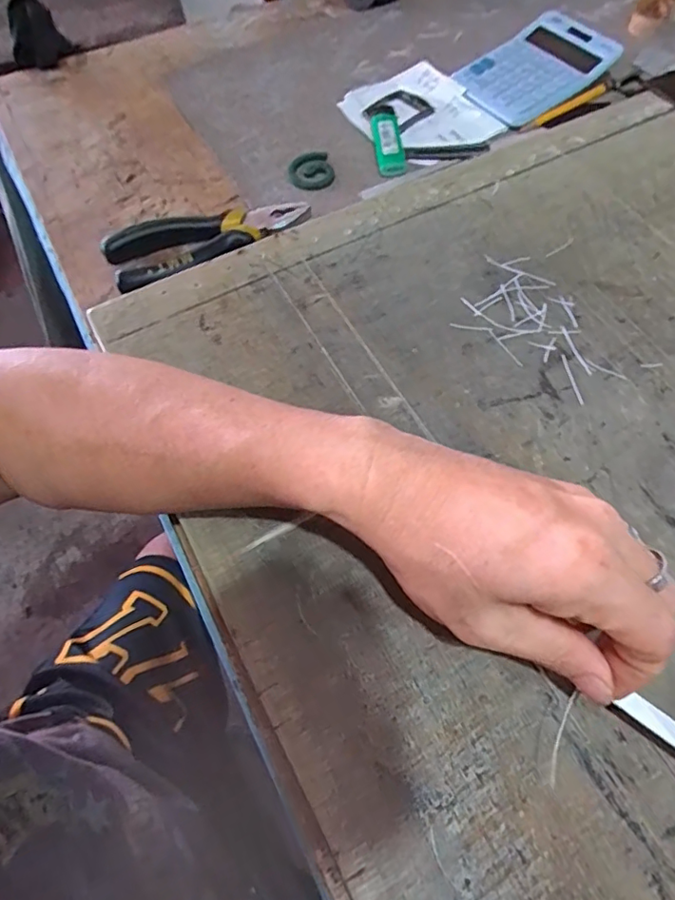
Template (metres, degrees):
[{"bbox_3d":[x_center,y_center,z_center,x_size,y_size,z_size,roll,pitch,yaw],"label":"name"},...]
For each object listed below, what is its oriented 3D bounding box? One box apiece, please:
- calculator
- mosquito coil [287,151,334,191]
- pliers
[{"bbox_3d":[0.186,-0.362,0.496,0.137,0.025,0.094,-33,64,-15],"label":"calculator"},{"bbox_3d":[-0.023,-0.240,0.457,0.038,0.008,0.042,-18,61,-7],"label":"mosquito coil"},{"bbox_3d":[-0.097,-0.161,0.406,0.152,0.017,0.063,-25,62,-11],"label":"pliers"}]

